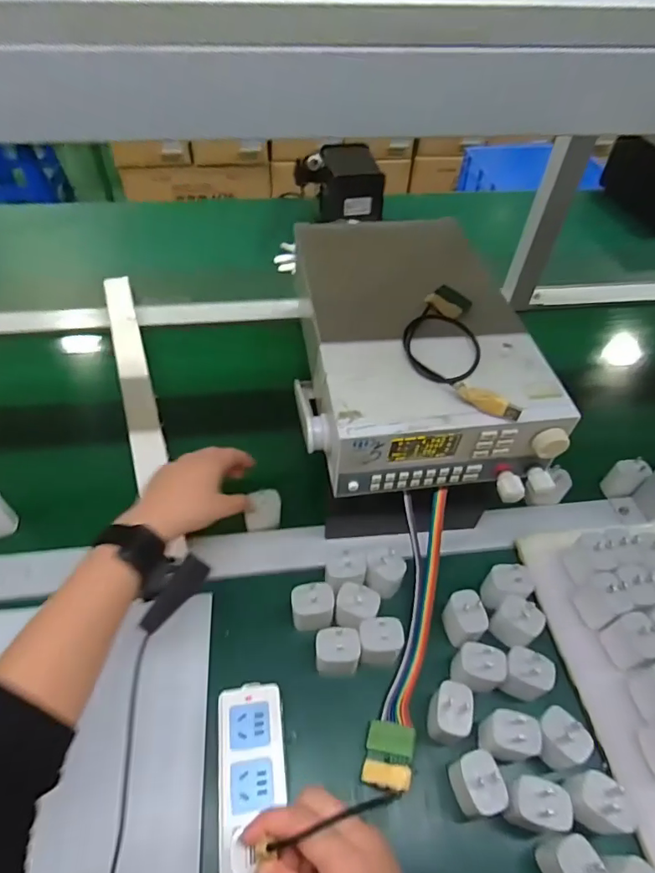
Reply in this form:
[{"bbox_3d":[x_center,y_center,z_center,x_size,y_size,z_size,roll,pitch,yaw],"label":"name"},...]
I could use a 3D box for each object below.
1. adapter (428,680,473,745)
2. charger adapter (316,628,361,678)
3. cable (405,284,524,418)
[{"bbox_3d":[0.107,0.243,0.434,0.031,0.057,0.039,14,51,9],"label":"adapter"},{"bbox_3d":[0.010,0.206,0.467,0.041,0.065,0.029,2,50,-1],"label":"charger adapter"},{"bbox_3d":[0.115,-0.086,0.467,0.079,0.016,0.178,-3,50,-5],"label":"cable"}]

